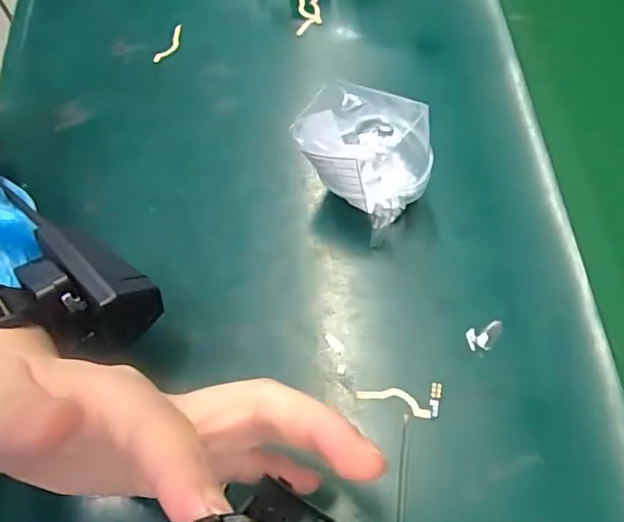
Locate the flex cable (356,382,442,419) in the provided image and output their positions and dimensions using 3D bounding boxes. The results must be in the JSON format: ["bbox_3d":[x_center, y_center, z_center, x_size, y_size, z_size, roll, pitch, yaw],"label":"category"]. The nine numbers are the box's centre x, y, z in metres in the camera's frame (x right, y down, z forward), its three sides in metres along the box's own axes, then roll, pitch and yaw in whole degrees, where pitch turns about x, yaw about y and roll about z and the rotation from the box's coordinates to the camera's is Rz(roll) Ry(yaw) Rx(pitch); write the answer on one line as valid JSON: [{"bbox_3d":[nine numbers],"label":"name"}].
[{"bbox_3d":[0.044,0.071,0.289,0.042,0.004,0.017,-5,64,1],"label":"flex cable"}]

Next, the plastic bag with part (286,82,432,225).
[{"bbox_3d":[0.030,-0.060,0.322,0.071,0.064,0.065,29,70,16],"label":"plastic bag with part"}]

